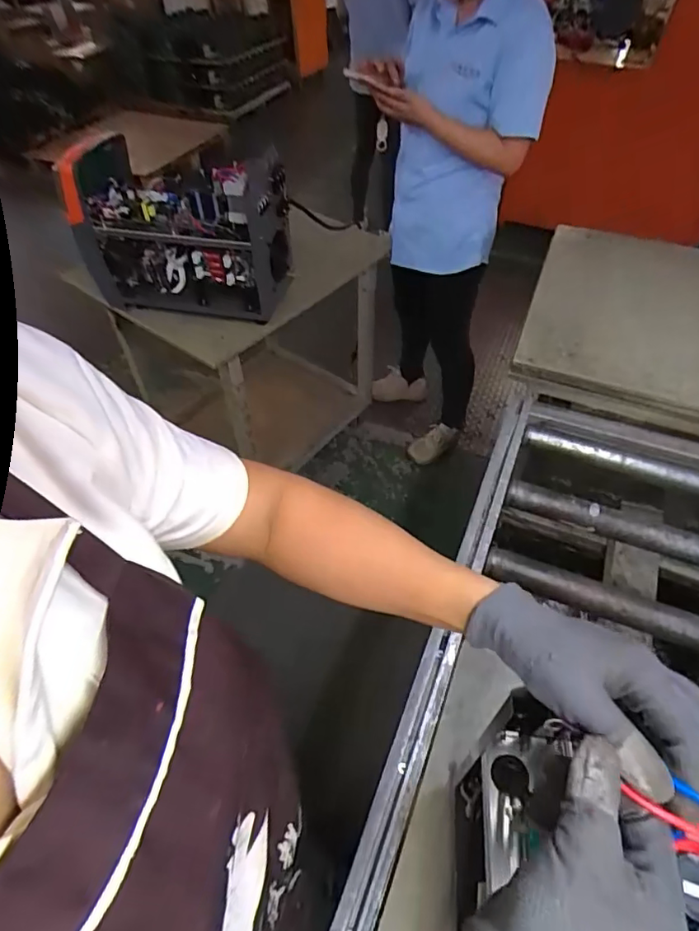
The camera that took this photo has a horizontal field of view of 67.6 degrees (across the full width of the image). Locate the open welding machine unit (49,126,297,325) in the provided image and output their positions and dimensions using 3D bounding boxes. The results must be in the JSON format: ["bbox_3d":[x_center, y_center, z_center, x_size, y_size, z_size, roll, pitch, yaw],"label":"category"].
[{"bbox_3d":[-0.383,-0.536,1.184,0.460,0.321,0.207,13,49,11],"label":"open welding machine unit"}]

